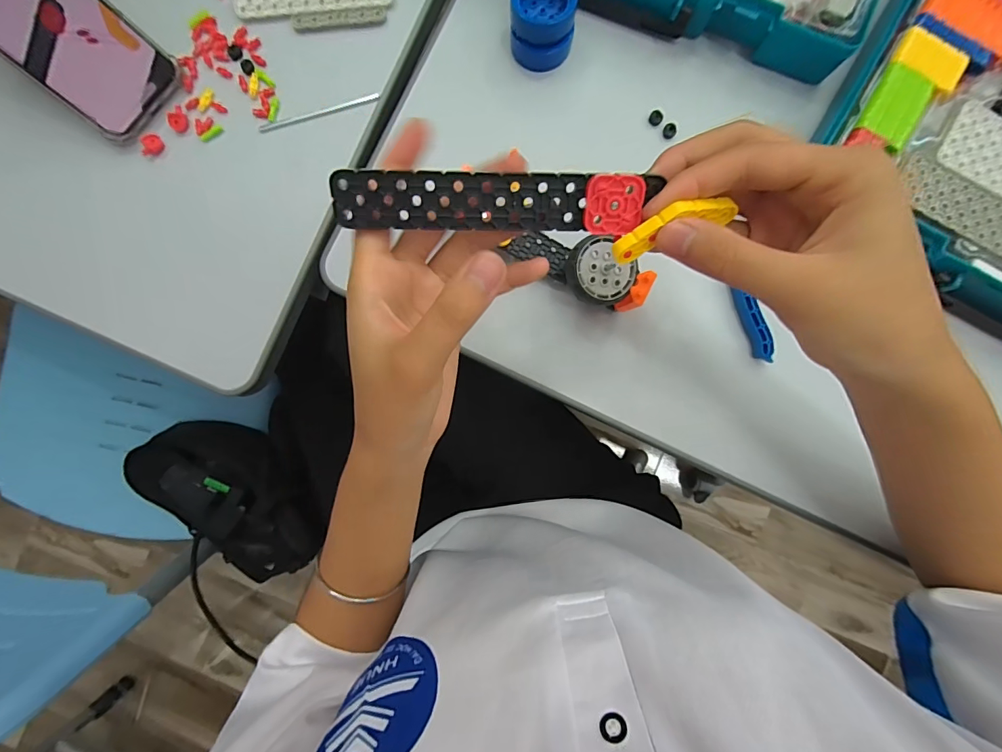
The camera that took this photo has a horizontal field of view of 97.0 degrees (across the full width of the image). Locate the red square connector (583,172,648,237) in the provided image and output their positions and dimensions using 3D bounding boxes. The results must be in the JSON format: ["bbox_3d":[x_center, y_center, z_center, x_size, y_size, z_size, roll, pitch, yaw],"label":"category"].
[{"bbox_3d":[0.051,-0.077,0.201,0.025,0.007,0.025,-4,118,1],"label":"red square connector"}]

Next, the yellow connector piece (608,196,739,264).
[{"bbox_3d":[0.078,-0.067,0.200,0.056,0.015,0.013,-19,89,4],"label":"yellow connector piece"}]

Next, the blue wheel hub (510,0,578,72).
[{"bbox_3d":[0.032,-0.269,0.336,0.048,0.040,0.048,0,88,0],"label":"blue wheel hub"}]

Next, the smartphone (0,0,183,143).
[{"bbox_3d":[-0.331,-0.258,0.317,0.165,0.010,0.082,40,86,-24],"label":"smartphone"}]

